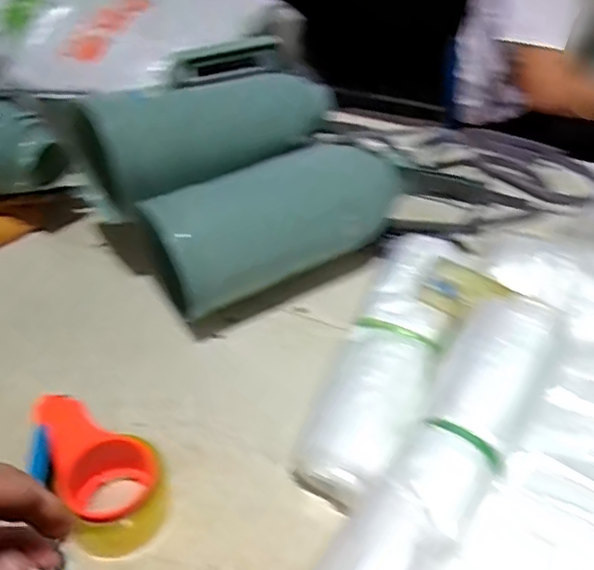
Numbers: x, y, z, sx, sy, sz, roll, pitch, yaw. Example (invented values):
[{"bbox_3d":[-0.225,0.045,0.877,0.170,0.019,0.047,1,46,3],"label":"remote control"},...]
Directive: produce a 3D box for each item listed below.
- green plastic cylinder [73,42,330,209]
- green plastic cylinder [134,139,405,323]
[{"bbox_3d":[-0.112,-0.236,0.834,0.363,0.137,0.124,-23,46,-25],"label":"green plastic cylinder"},{"bbox_3d":[-0.026,-0.094,0.780,0.329,0.128,0.145,-23,46,-25],"label":"green plastic cylinder"}]

